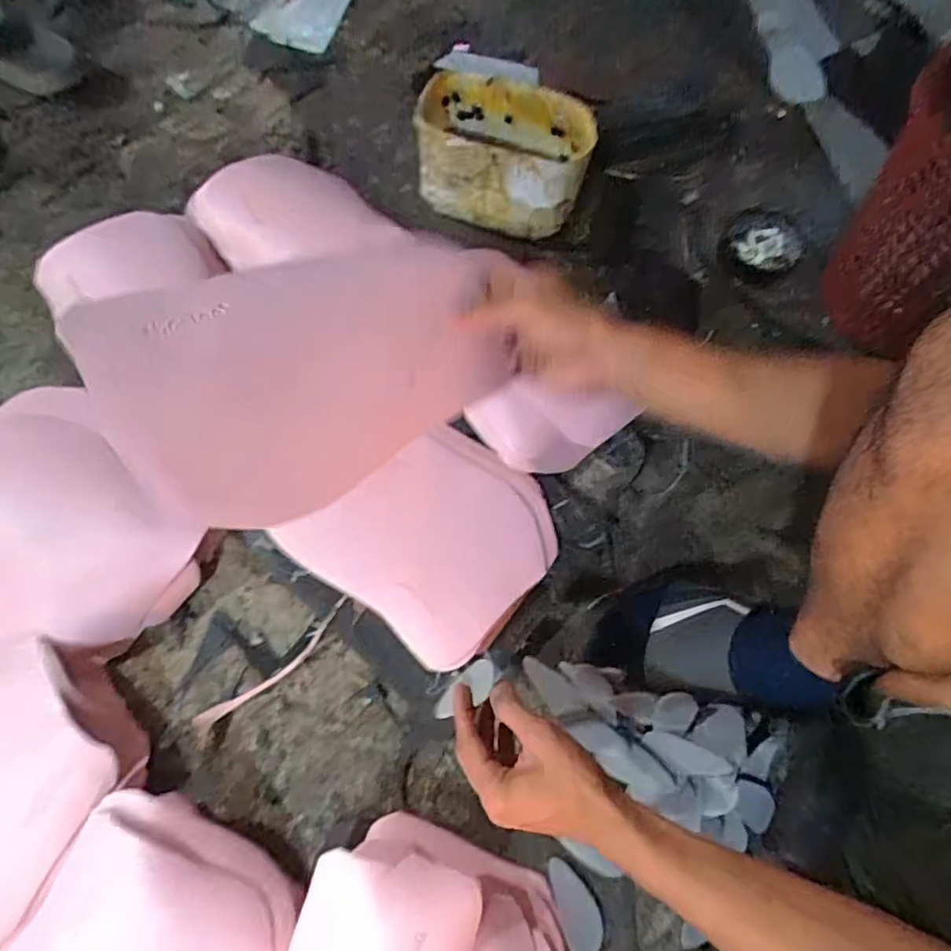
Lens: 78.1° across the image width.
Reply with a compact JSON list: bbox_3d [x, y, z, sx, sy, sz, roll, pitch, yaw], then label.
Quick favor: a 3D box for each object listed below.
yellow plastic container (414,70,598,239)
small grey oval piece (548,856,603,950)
[{"bbox_3d":[0.032,-0.387,0.732,0.208,0.134,0.117,17,69,4],"label":"yellow plastic container"},{"bbox_3d":[0.083,0.352,0.481,0.032,0.007,0.067,-18,71,-9],"label":"small grey oval piece"}]

